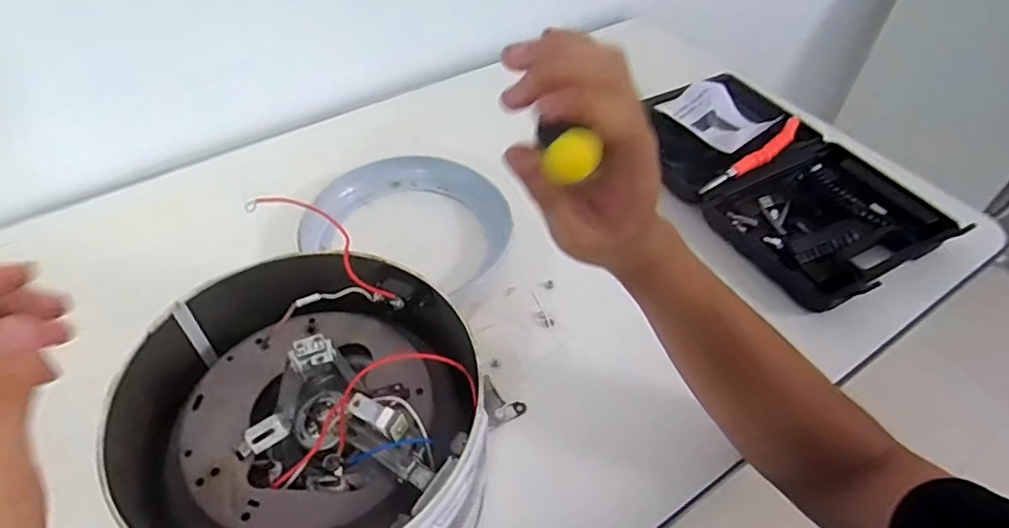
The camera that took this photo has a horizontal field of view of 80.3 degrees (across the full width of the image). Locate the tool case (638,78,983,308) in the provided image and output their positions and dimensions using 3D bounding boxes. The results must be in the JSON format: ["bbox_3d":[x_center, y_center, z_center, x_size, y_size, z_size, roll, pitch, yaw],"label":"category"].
[{"bbox_3d":[0.301,-0.096,0.674,0.207,0.048,0.327,-26,54,-23],"label":"tool case"}]

